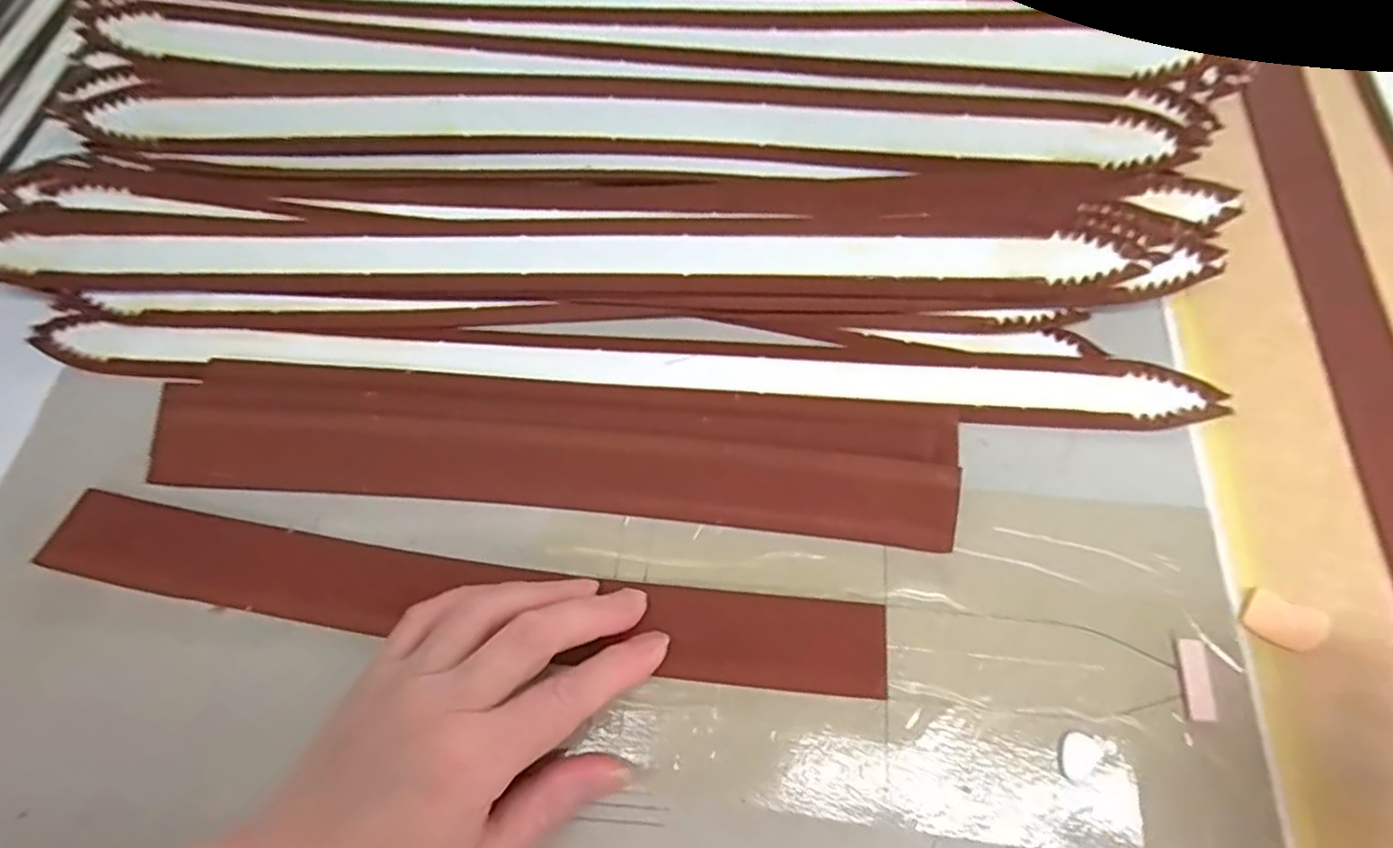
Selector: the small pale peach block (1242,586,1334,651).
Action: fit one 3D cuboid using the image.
[{"bbox_3d":[0.235,0.078,0.263,0.027,0.004,0.019,24,69,11],"label":"small pale peach block"}]

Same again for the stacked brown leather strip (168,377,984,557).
[{"bbox_3d":[-0.066,0.013,0.296,0.351,0.017,0.056,3,66,3],"label":"stacked brown leather strip"}]

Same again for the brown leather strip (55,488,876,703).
[{"bbox_3d":[-0.102,0.073,0.281,0.355,0.010,0.038,7,67,5],"label":"brown leather strip"}]

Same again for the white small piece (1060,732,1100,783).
[{"bbox_3d":[0.143,0.124,0.248,0.013,0.004,0.017,32,71,14],"label":"white small piece"}]

